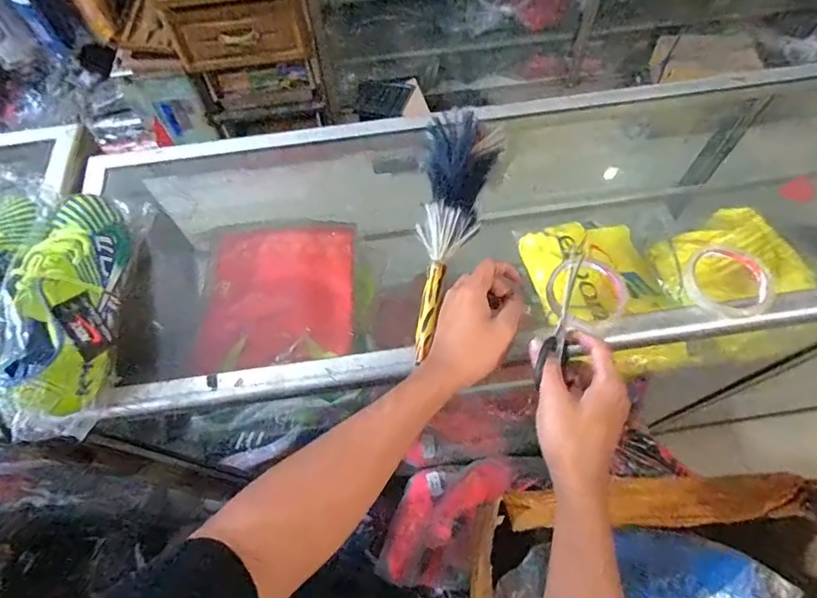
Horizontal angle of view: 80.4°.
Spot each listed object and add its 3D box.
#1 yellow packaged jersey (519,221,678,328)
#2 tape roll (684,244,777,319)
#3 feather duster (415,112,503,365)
[{"bbox_3d":[0.295,-0.050,0.778,0.204,0.060,0.180,-8,62,-1],"label":"yellow packaged jersey"},{"bbox_3d":[0.366,-0.020,0.548,0.082,0.028,0.083,-1,62,2],"label":"tape roll"},{"bbox_3d":[0.050,-0.086,0.564,0.084,0.047,0.306,8,63,7],"label":"feather duster"}]

